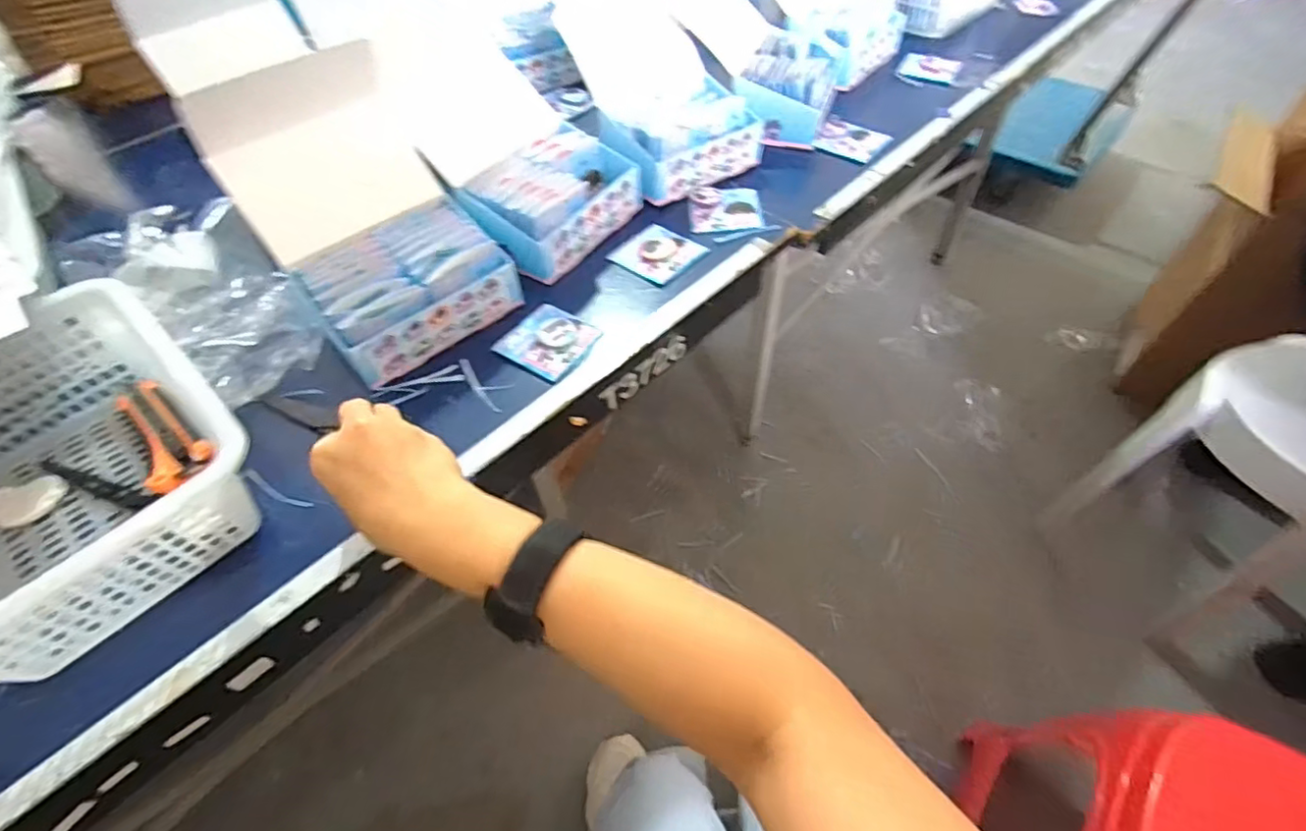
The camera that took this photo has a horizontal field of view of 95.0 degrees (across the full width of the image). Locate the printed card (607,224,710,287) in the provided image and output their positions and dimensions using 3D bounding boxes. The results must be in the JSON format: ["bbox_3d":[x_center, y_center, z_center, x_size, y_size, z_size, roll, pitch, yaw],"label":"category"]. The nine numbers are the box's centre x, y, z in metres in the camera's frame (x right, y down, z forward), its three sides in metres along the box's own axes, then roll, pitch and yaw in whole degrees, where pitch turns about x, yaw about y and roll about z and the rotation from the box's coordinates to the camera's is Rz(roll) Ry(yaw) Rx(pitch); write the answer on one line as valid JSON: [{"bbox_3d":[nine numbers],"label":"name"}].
[{"bbox_3d":[0.005,-0.154,0.568,0.073,0.005,0.069,35,61,26],"label":"printed card"}]

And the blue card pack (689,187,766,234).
[{"bbox_3d":[0.073,-0.209,0.602,0.072,0.006,0.069,-2,52,1],"label":"blue card pack"}]

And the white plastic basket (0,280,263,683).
[{"bbox_3d":[-0.384,0.036,0.387,0.254,0.090,0.195,34,60,25],"label":"white plastic basket"}]

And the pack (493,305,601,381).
[{"bbox_3d":[-0.086,-0.066,0.498,0.070,0.009,0.067,26,58,21],"label":"pack"}]

